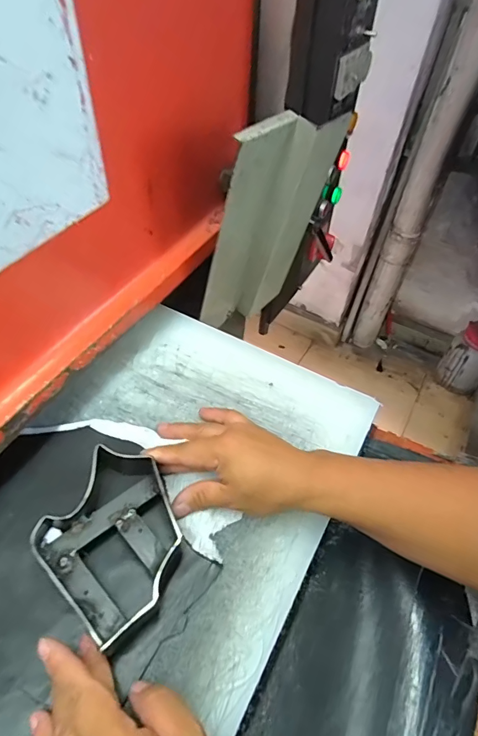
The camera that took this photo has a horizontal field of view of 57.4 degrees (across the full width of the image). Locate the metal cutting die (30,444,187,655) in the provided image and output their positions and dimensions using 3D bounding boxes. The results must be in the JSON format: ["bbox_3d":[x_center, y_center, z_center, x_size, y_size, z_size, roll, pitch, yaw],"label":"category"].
[{"bbox_3d":[-0.097,0.133,0.352,0.129,0.036,0.108,38,56,25],"label":"metal cutting die"}]

